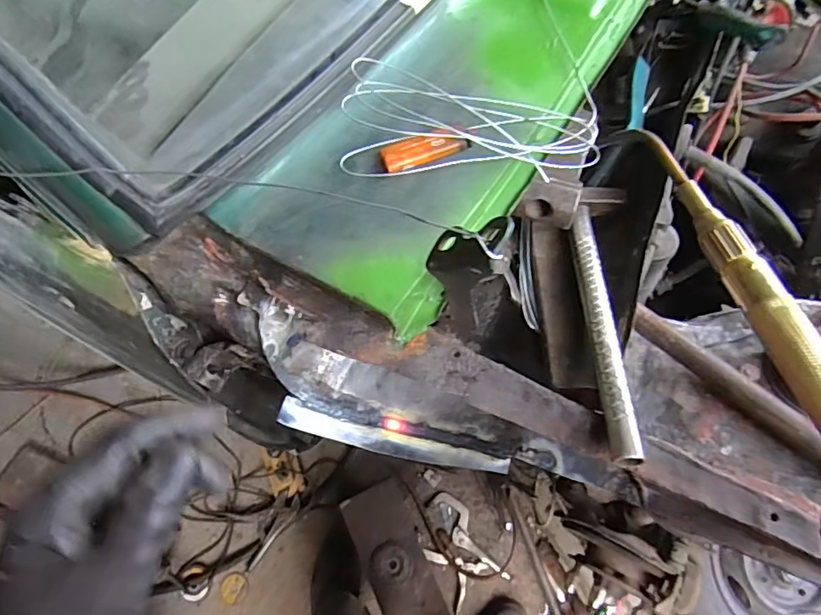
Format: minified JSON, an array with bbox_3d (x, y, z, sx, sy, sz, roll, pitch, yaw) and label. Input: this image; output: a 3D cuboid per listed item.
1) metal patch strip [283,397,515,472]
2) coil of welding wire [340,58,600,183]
[{"bbox_3d":[-0.020,0.117,0.474,0.212,0.057,0.031,12,69,5],"label":"metal patch strip"},{"bbox_3d":[0.050,-0.154,0.423,0.207,0.038,0.108,0,68,1],"label":"coil of welding wire"}]

